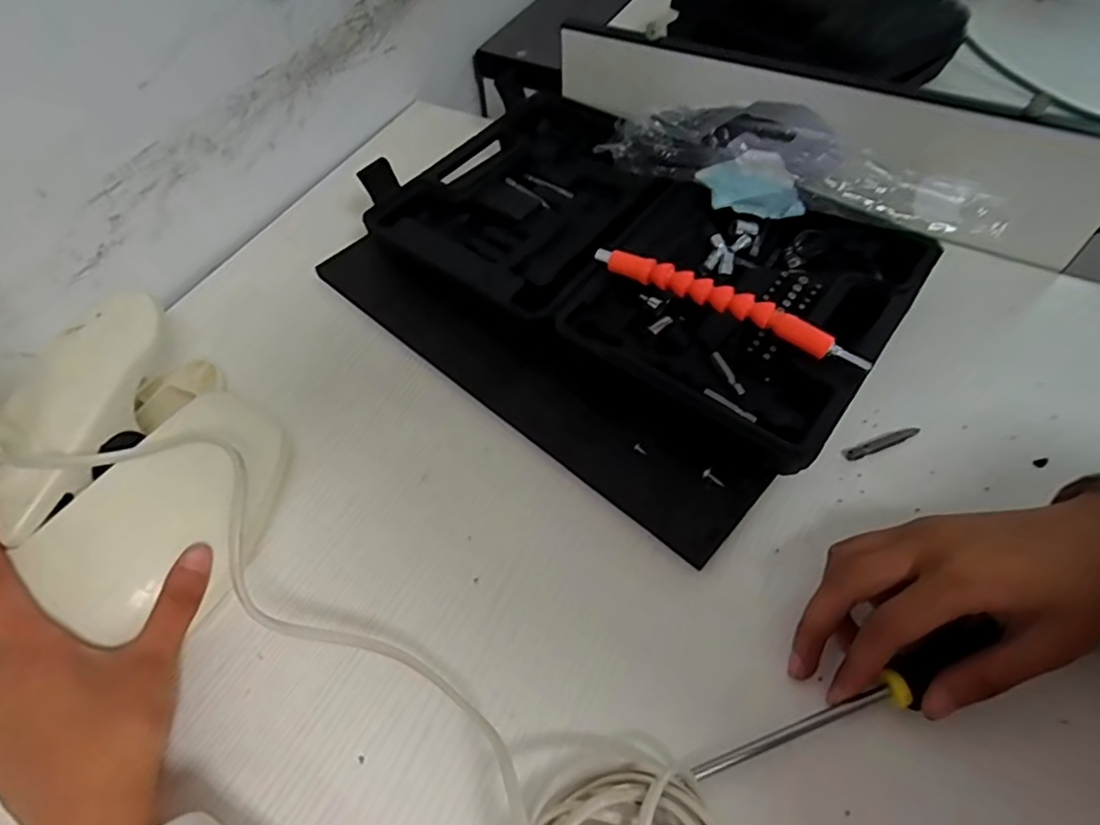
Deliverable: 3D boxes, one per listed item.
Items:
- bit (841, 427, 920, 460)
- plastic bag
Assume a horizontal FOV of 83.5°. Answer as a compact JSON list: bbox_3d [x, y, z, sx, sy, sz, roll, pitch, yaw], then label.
[{"bbox_3d":[0.194,0.017,0.361,0.047,0.005,0.009,-18,57,-12],"label":"bit"},{"bbox_3d":[0.170,-0.168,0.433,0.262,0.065,0.048,15,57,10],"label":"plastic bag"}]

